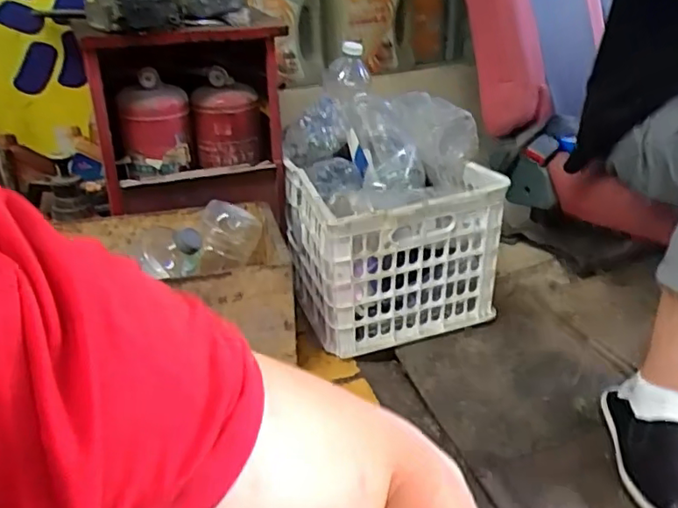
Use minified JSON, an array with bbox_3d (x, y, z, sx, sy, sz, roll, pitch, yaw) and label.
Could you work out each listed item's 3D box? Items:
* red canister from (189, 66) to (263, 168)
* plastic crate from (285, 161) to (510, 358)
[{"bbox_3d":[-0.210,-0.246,1.116,0.116,0.181,0.098,-2,30,1],"label":"red canister"},{"bbox_3d":[0.092,-0.023,1.134,0.330,0.275,0.277,-12,31,-16],"label":"plastic crate"}]

